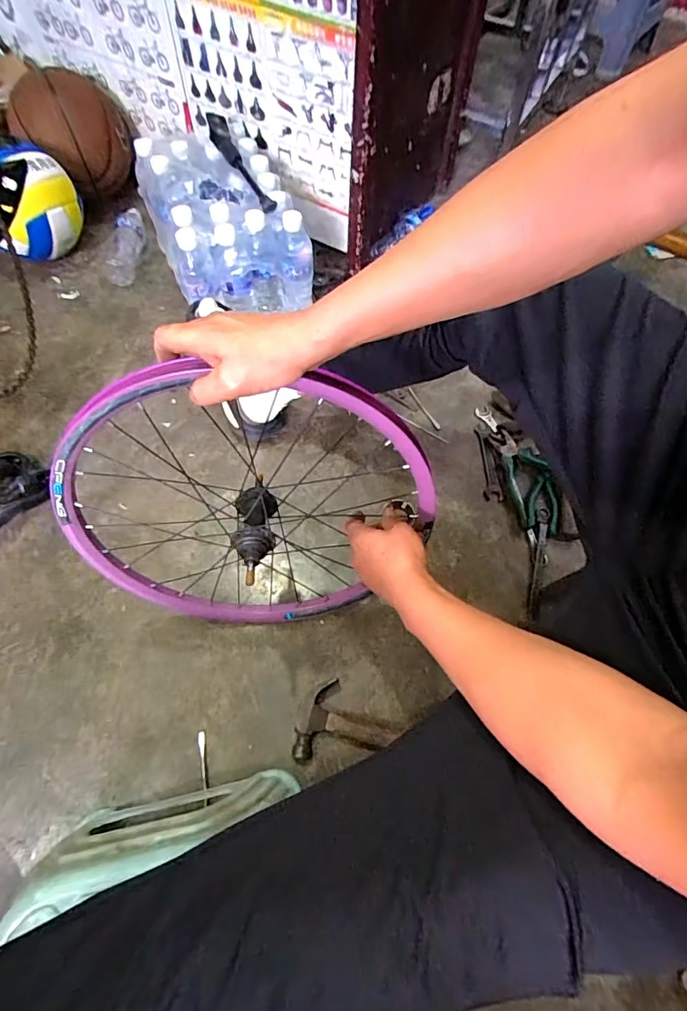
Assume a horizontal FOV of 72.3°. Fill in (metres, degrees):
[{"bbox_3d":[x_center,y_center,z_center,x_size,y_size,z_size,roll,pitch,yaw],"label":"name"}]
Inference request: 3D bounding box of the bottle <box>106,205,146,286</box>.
[{"bbox_3d":[-0.459,-0.556,1.003,0.060,0.056,0.201,4,64,0],"label":"bottle"}]

